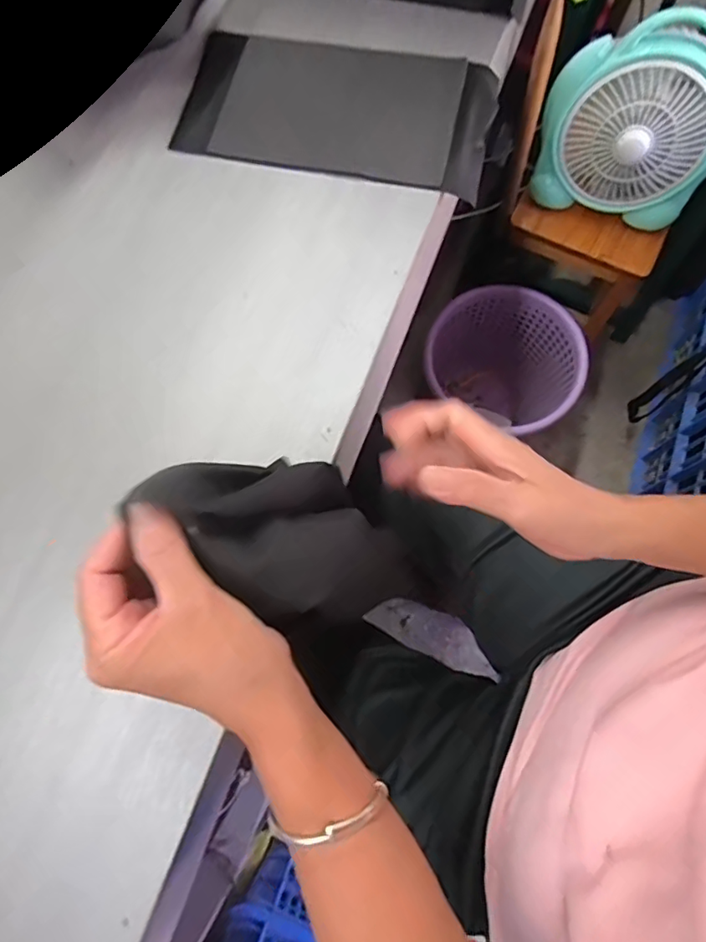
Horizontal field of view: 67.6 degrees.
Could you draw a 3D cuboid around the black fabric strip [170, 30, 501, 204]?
[{"bbox_3d":[-0.017,-0.343,0.501,0.287,0.025,0.140,12,84,4],"label":"black fabric strip"}]

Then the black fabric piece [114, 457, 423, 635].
[{"bbox_3d":[-0.031,0.036,0.295,0.126,0.093,0.085,36,76,11],"label":"black fabric piece"}]

